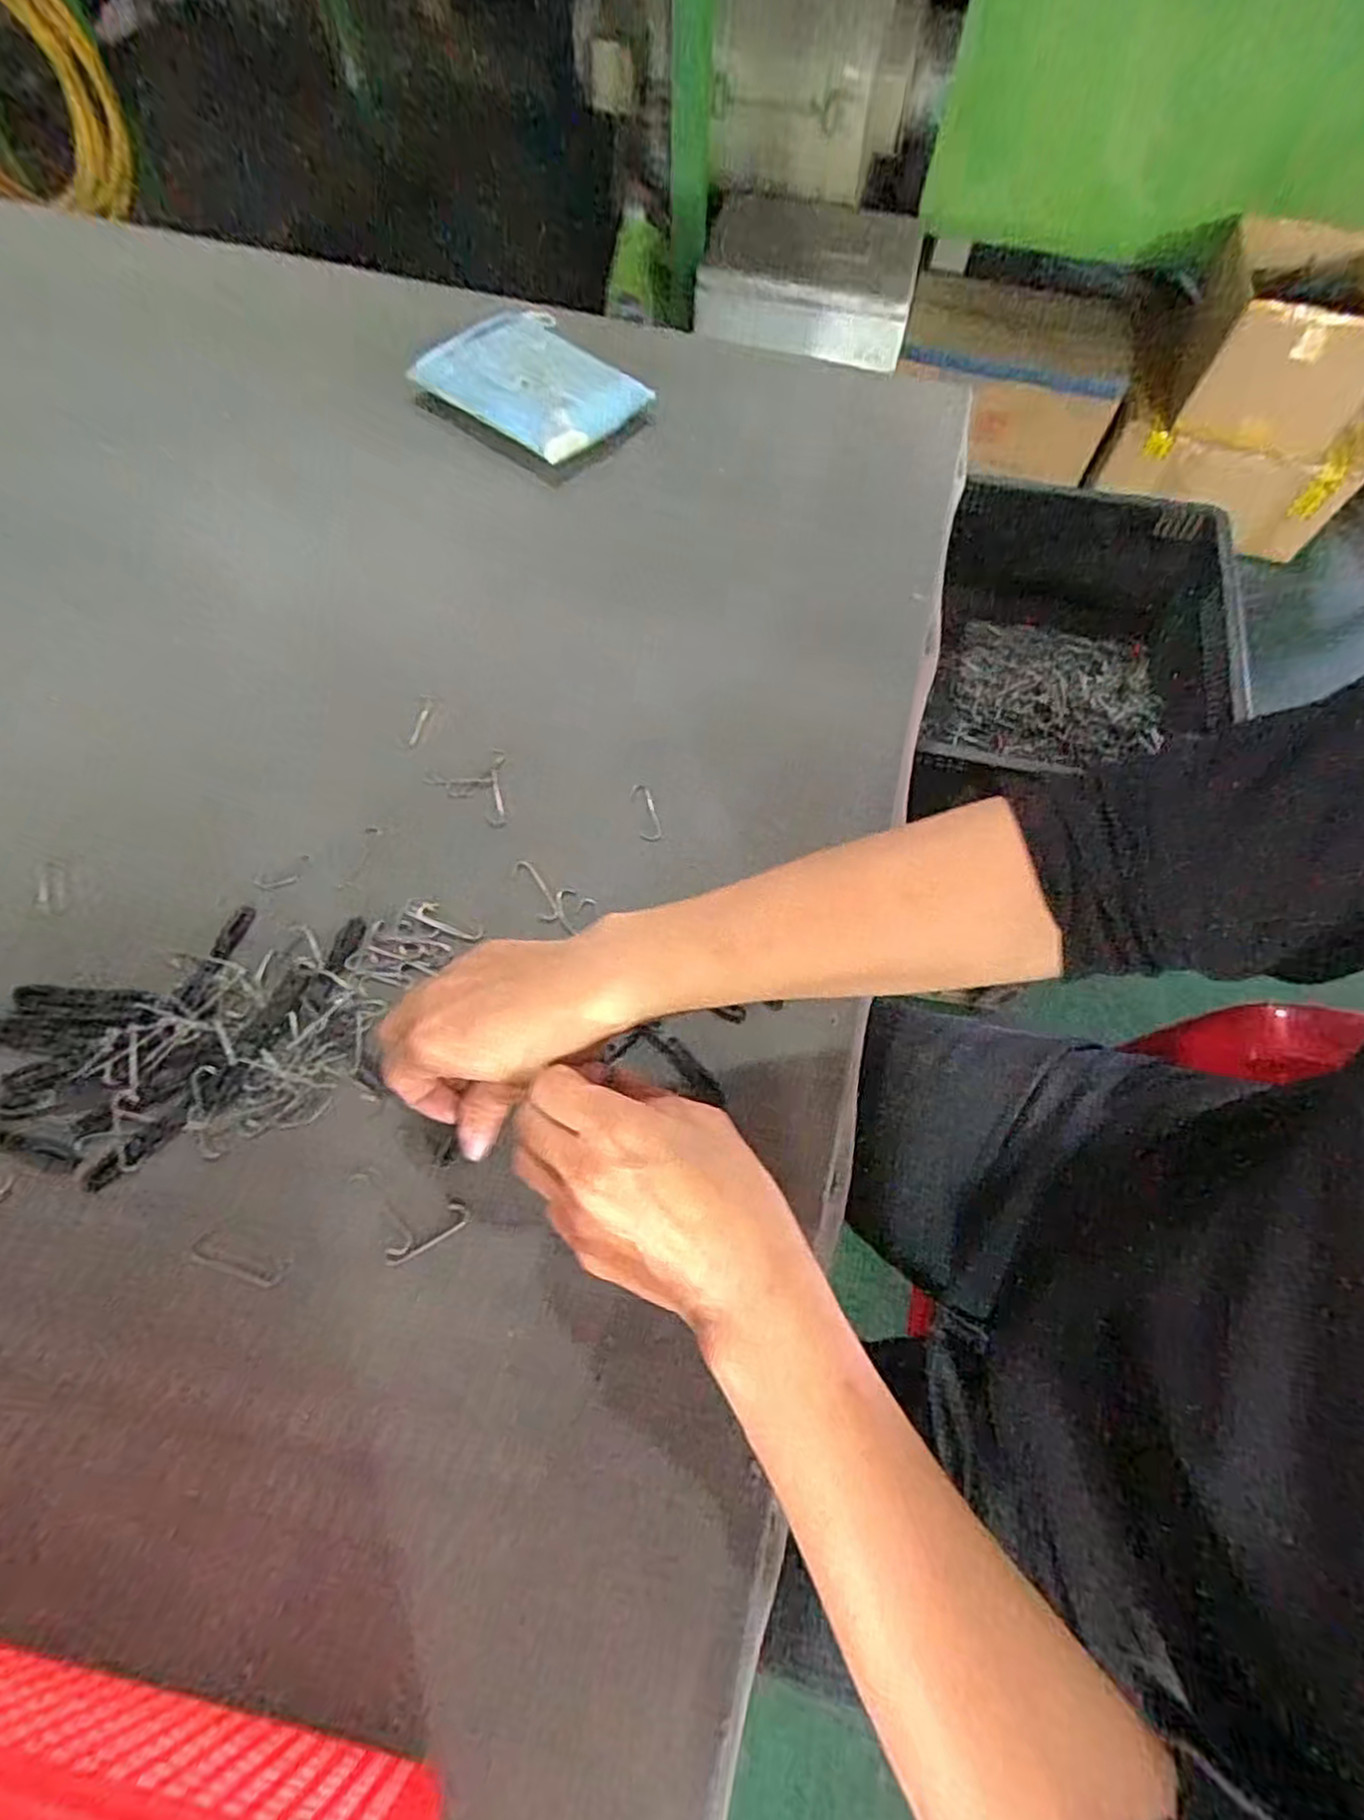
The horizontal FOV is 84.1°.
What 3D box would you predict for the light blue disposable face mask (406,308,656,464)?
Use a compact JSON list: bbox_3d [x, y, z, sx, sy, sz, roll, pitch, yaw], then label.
[{"bbox_3d":[-0.116,-0.420,0.597,0.159,0.020,0.115,39,74,13],"label":"light blue disposable face mask"}]

